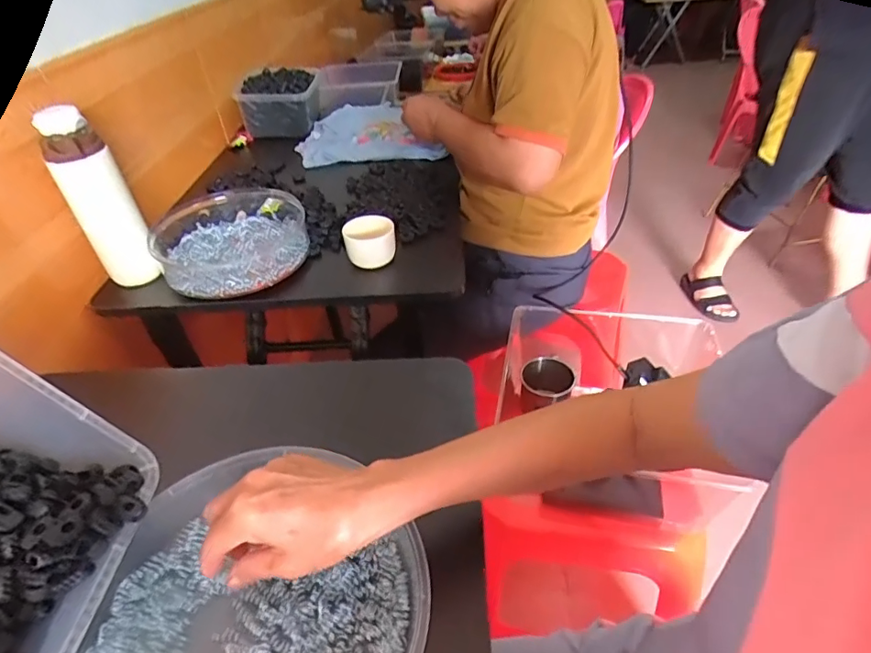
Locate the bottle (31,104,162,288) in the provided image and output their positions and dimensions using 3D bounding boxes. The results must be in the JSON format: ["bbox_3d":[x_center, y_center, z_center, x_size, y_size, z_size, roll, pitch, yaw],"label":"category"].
[{"bbox_3d":[-0.411,-0.149,0.632,0.069,0.211,0.058,-26,44,-25],"label":"bottle"}]

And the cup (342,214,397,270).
[{"bbox_3d":[-0.088,-0.112,0.689,0.069,0.052,0.059,-7,39,-3],"label":"cup"}]

